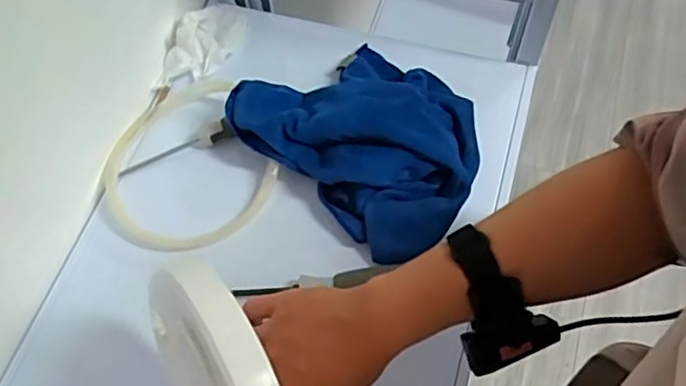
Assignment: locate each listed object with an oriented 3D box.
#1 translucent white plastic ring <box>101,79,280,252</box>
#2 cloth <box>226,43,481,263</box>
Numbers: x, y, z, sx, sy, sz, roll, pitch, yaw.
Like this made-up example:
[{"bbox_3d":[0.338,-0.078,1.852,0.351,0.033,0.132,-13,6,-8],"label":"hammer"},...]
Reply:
[{"bbox_3d":[-0.165,-0.031,0.642,0.178,0.021,0.189,-1,64,3],"label":"translucent white plastic ring"},{"bbox_3d":[0.025,-0.068,0.625,0.248,0.060,0.189,39,72,20],"label":"cloth"}]

